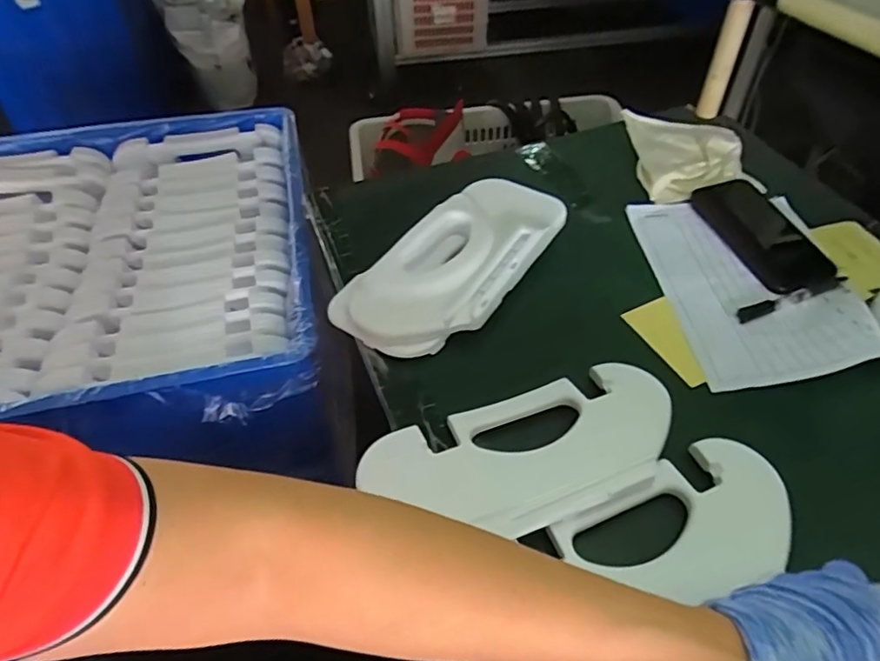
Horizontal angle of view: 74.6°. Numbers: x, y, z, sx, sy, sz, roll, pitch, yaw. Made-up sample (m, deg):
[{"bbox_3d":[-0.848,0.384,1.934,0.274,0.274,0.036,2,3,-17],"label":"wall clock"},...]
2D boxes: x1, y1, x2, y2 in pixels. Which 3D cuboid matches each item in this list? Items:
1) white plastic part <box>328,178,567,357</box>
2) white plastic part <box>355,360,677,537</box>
[{"bbox_3d":[0.018,-0.069,0.604,0.140,0.056,0.267,30,56,25],"label":"white plastic part"},{"bbox_3d":[0.074,0.099,0.458,0.252,0.037,0.116,-17,50,-13],"label":"white plastic part"}]

